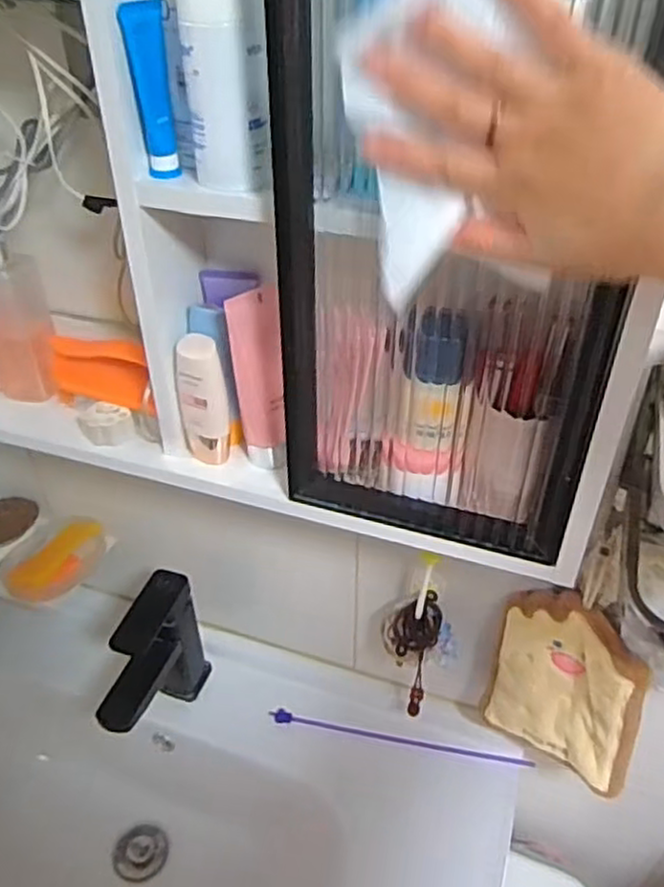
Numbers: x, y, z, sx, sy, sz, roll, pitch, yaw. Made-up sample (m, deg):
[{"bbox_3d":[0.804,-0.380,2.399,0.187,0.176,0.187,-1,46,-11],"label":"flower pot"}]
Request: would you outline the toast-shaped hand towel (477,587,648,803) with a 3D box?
[{"bbox_3d":[0.216,0.231,0.670,0.151,0.198,0.042,30,48,32],"label":"toast-shaped hand towel"}]

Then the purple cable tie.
[{"bbox_3d":[0.076,0.334,0.806,0.297,0.013,0.012,6,39,9],"label":"purple cable tie"}]

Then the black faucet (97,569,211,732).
[{"bbox_3d":[-0.198,0.250,0.771,0.053,0.171,0.149,15,41,19],"label":"black faucet"}]

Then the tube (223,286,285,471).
[{"bbox_3d":[-0.054,-0.046,0.542,0.034,0.145,0.026,2,39,4],"label":"tube"}]

